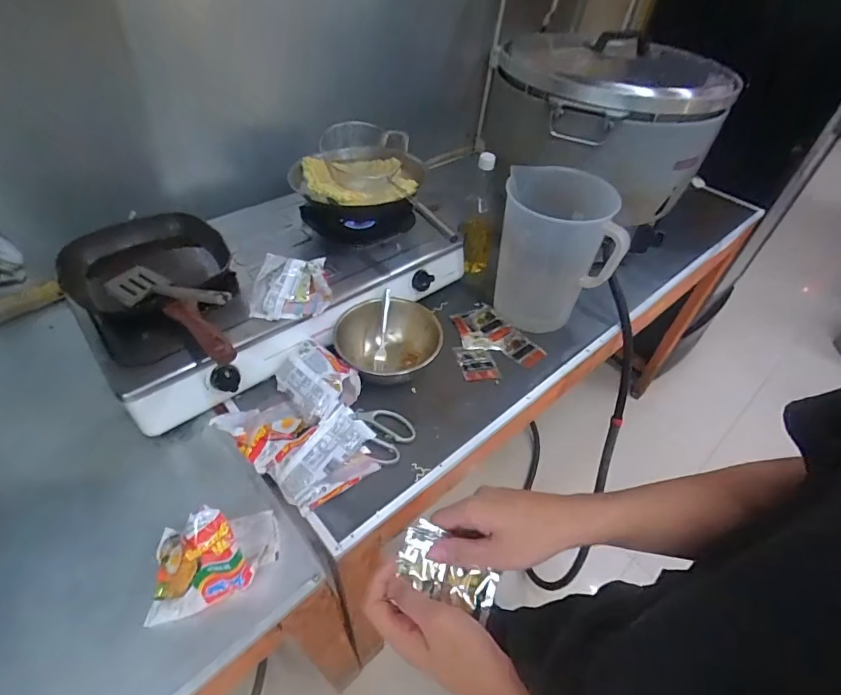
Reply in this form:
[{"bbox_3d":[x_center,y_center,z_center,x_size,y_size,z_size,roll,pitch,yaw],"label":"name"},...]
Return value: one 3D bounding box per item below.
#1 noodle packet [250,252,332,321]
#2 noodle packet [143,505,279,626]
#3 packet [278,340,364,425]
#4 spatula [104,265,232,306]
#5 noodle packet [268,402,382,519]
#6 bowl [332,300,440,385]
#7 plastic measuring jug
[{"bbox_3d":[-0.230,-0.115,0.818,0.133,0.047,0.155,-3,47,-7],"label":"noodle packet"},{"bbox_3d":[-0.267,0.254,0.569,0.162,0.095,0.106,-12,49,-16],"label":"noodle packet"},{"bbox_3d":[-0.177,0.056,0.766,0.144,0.050,0.104,36,54,26],"label":"packet"},{"bbox_3d":[-0.379,-0.096,0.693,0.320,0.035,0.080,6,41,35],"label":"spatula"},{"bbox_3d":[-0.147,0.164,0.680,0.145,0.073,0.110,-30,55,-28],"label":"noodle packet"},{"bbox_3d":[-0.059,-0.007,0.836,0.184,0.080,0.182,2,46,-2],"label":"bowl"},{"bbox_3d":[0.252,-0.178,0.896,0.196,0.281,0.182,8,46,3],"label":"plastic measuring jug"}]

